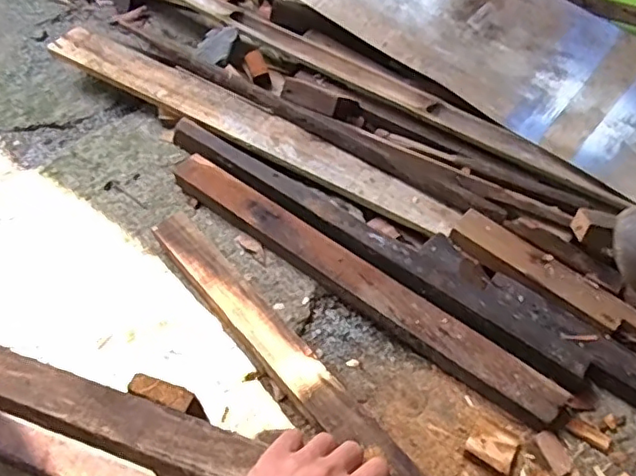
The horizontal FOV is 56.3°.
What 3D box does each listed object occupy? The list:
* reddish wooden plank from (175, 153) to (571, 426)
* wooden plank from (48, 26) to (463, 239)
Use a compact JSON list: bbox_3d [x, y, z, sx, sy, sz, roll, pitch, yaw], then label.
[{"bbox_3d":[0.051,0.060,0.955,0.726,0.050,0.071,32,57,21],"label":"reddish wooden plank"},{"bbox_3d":[-0.150,-0.225,1.158,0.887,0.021,0.110,28,58,15],"label":"wooden plank"}]

